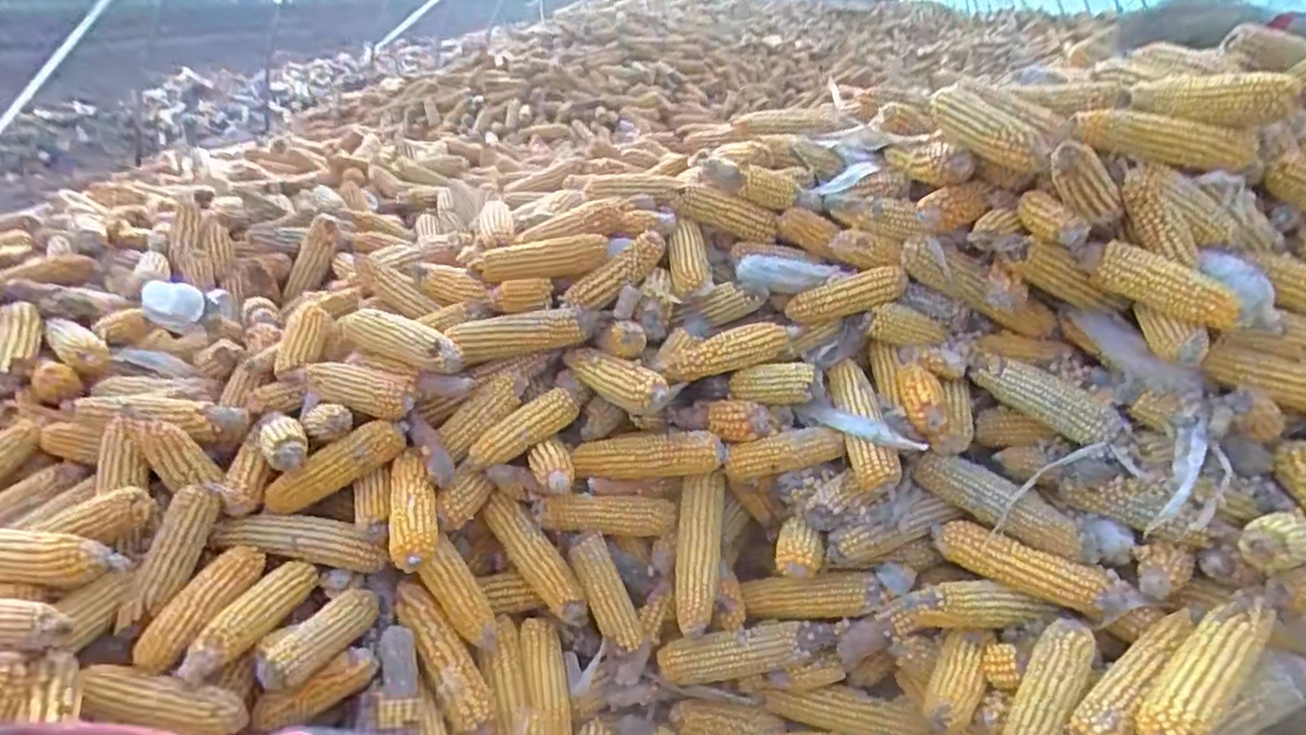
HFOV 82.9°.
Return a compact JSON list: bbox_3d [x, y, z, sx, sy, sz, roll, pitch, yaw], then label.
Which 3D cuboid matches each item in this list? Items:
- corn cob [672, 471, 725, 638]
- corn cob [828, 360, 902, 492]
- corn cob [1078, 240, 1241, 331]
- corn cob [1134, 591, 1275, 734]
[{"bbox_3d":[0.052,0.213,0.853,0.054,0.047,0.178,5,67,4],"label":"corn cob"},{"bbox_3d":[0.230,0.058,0.817,0.038,0.047,0.158,-3,57,-10],"label":"corn cob"},{"bbox_3d":[0.471,-0.081,0.690,0.038,0.048,0.133,-24,38,-38],"label":"corn cob"},{"bbox_3d":[0.466,0.260,0.625,0.162,0.039,0.051,-42,45,-16],"label":"corn cob"}]

